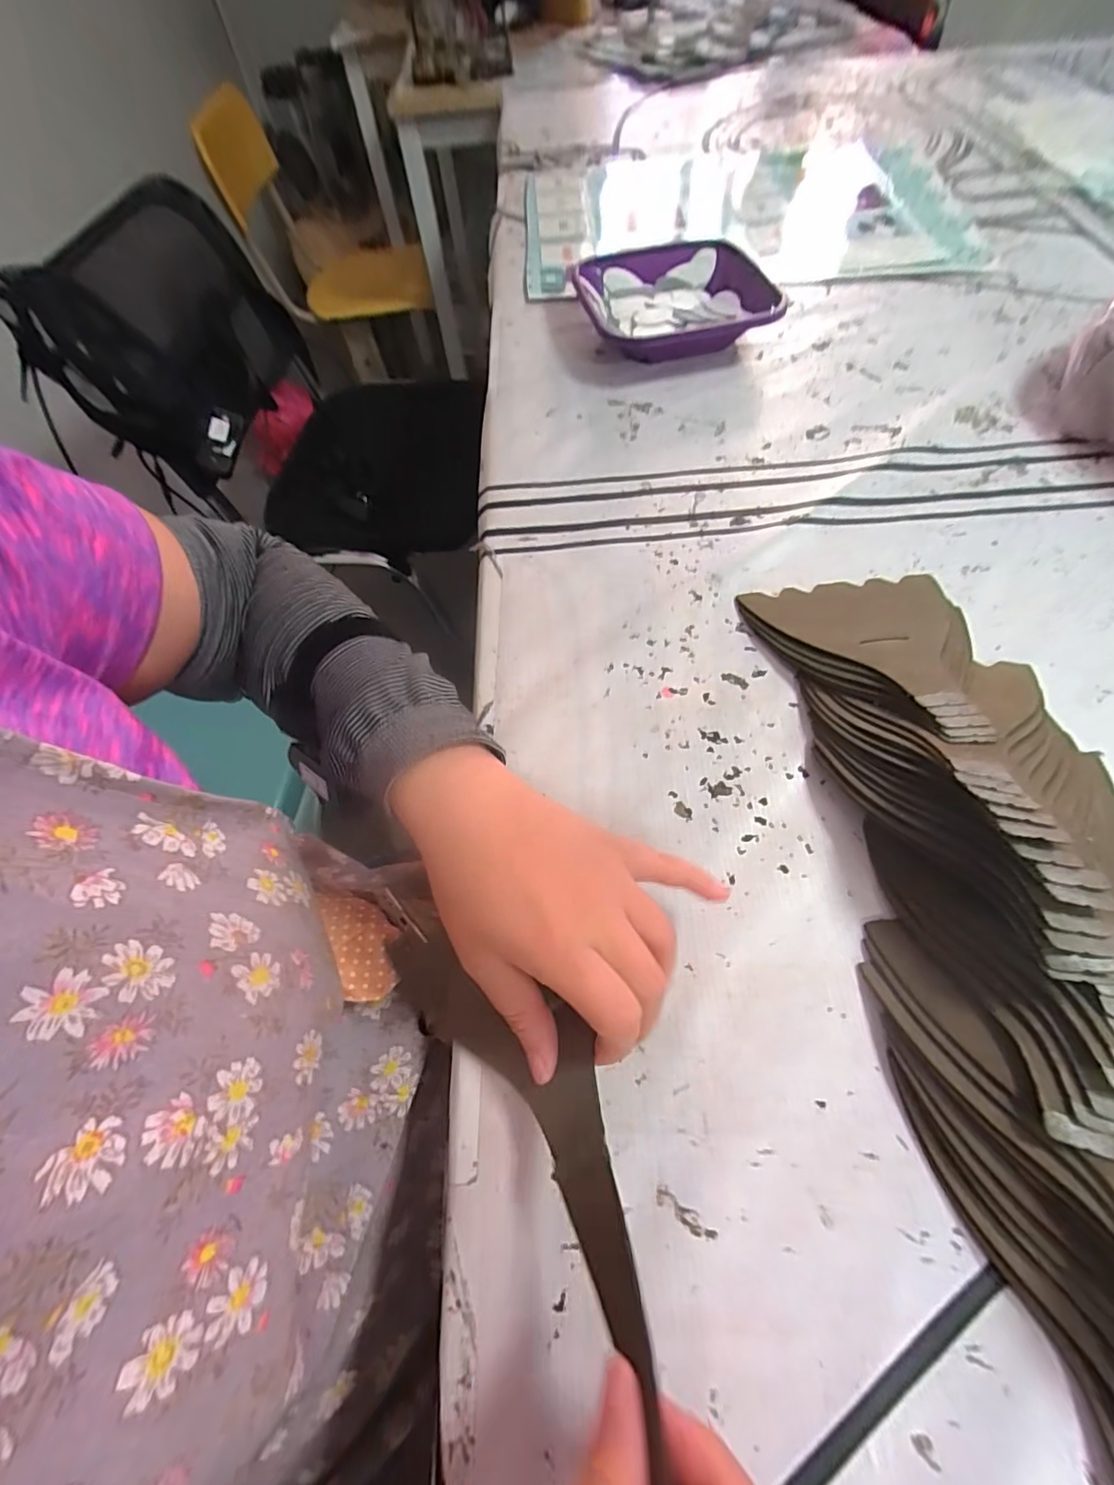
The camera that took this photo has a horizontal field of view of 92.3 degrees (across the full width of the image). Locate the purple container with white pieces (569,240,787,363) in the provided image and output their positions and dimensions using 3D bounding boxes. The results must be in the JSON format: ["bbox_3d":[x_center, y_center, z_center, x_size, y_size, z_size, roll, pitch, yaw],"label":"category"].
[{"bbox_3d":[0.121,-0.454,0.557,0.183,0.043,0.189,-9,61,-2],"label":"purple container with white pieces"}]

